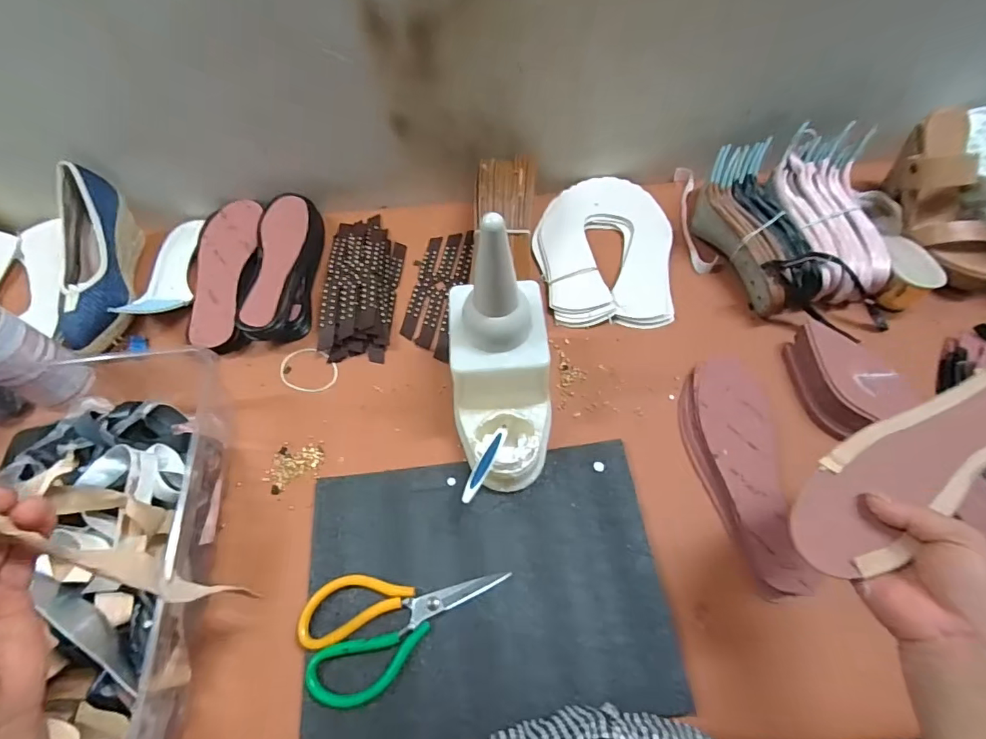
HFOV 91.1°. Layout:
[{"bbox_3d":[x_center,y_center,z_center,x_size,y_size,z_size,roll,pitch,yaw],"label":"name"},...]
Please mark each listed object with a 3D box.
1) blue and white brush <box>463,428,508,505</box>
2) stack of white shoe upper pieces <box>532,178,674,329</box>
[{"bbox_3d":[-0.008,0.092,0.476,0.015,0.010,0.092,23,45,10],"label":"blue and white brush"},{"bbox_3d":[0.152,-0.173,0.665,0.179,0.016,0.245,0,64,-1],"label":"stack of white shoe upper pieces"}]

